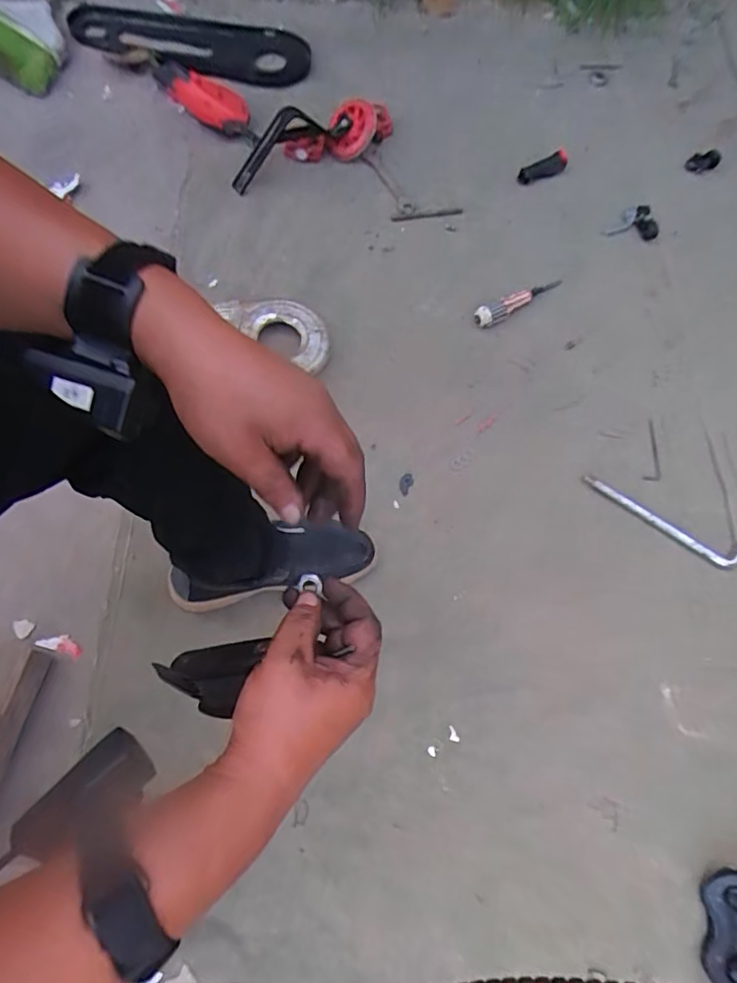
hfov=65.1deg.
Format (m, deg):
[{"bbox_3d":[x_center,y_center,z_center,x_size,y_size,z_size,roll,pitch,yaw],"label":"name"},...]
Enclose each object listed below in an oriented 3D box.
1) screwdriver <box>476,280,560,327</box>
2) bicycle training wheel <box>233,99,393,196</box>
[{"bbox_3d":[0.264,-0.327,0.984,0.179,0.035,0.036,-24,71,-14],"label":"screwdriver"},{"bbox_3d":[-0.111,-0.699,1.152,0.355,0.090,0.096,-23,71,-11],"label":"bicycle training wheel"}]

